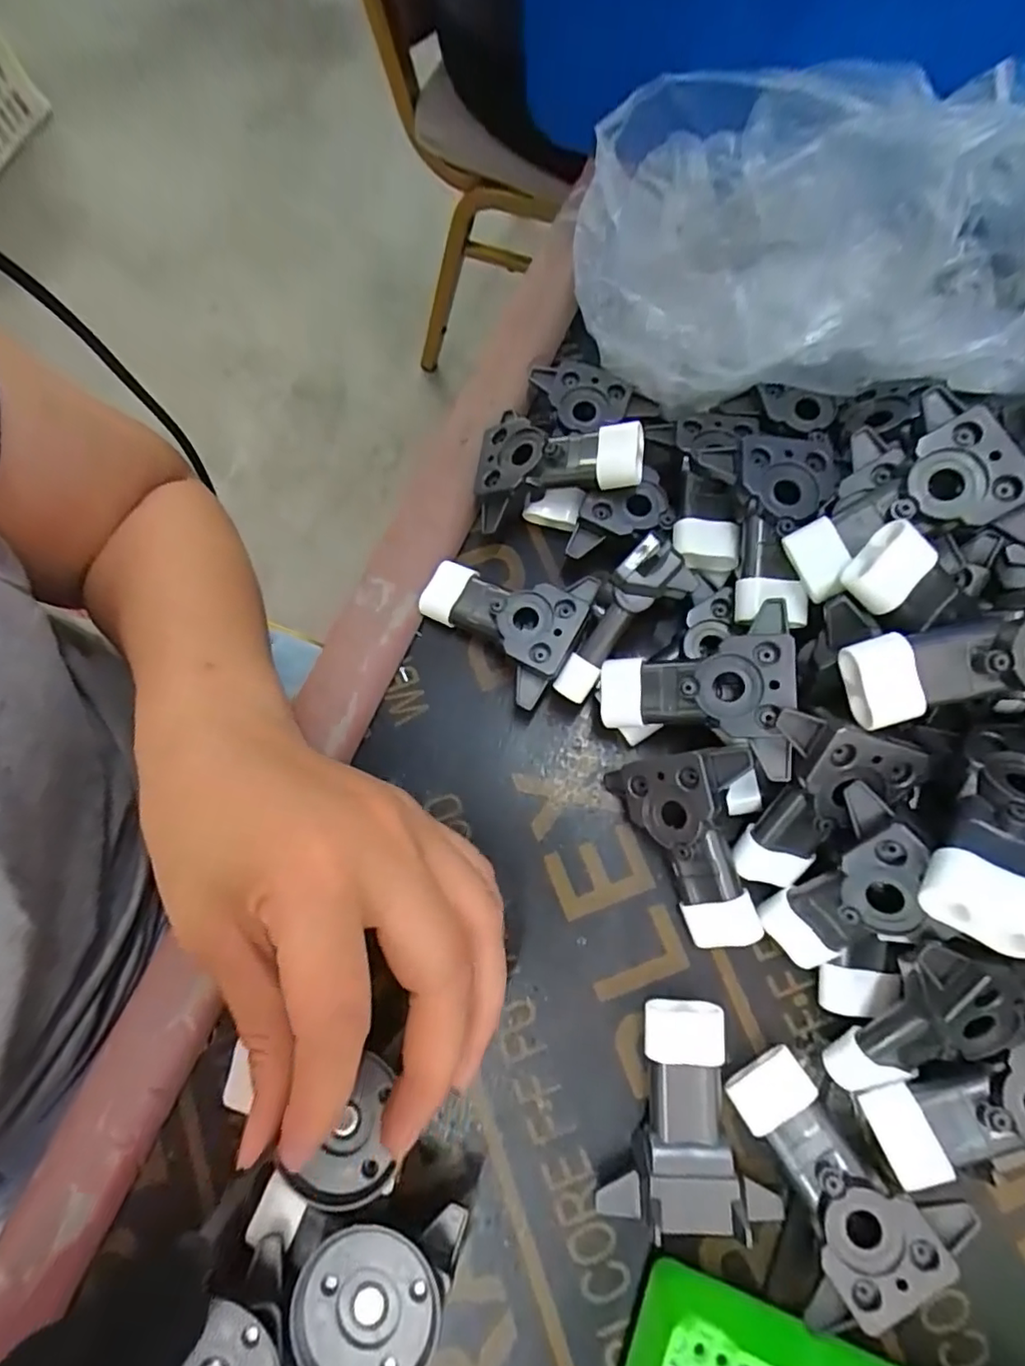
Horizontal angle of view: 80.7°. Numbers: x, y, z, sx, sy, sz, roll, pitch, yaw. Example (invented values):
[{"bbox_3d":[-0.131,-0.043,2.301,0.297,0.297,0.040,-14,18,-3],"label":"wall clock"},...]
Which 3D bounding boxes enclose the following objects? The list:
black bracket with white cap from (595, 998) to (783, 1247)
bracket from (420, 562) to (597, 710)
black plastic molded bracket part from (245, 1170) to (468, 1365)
[{"bbox_3d":[0.058,0.140,0.199,0.054,0.022,0.062,2,75,3],"label":"black bracket with white cap"},{"bbox_3d":[-0.006,-0.024,0.243,0.064,0.026,0.052,21,77,7],"label":"bracket"},{"bbox_3d":[-0.052,0.182,0.189,0.064,0.028,0.045,13,76,5],"label":"black plastic molded bracket part"}]

